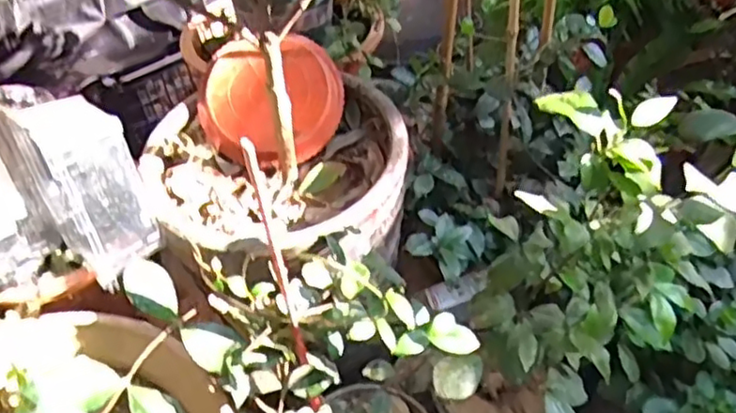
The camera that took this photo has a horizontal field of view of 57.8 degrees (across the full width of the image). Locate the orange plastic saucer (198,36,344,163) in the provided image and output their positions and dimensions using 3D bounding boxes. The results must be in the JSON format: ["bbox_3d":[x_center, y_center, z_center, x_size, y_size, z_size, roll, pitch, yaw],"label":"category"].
[{"bbox_3d":[-0.128,-0.140,0.868,0.186,0.036,0.169,2,85,0],"label":"orange plastic saucer"}]

